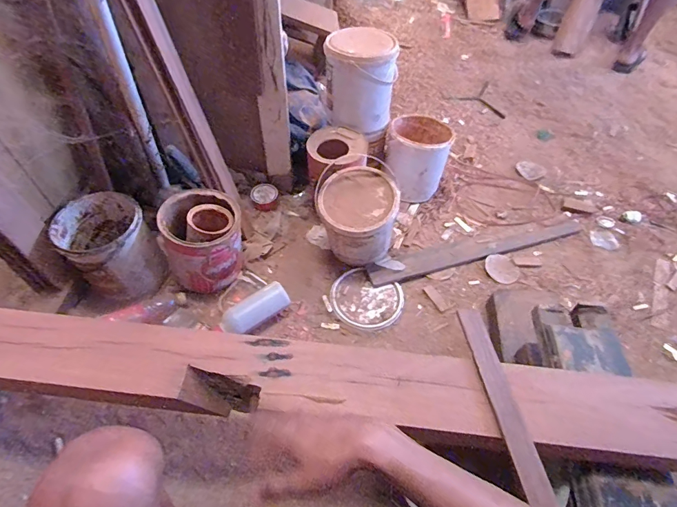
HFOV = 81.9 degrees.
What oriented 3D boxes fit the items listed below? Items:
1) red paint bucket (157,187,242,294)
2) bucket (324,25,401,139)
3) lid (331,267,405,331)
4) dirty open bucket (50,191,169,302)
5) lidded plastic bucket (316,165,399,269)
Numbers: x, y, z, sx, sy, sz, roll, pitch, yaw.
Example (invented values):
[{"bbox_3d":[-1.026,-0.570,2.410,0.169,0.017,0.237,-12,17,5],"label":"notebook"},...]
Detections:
[{"bbox_3d":[-0.322,-0.028,0.937,0.180,0.203,0.165,1,52,-1],"label":"red paint bucket"},{"bbox_3d":[0.058,-0.446,1.014,0.177,0.206,0.169,5,52,1],"label":"bucket"},{"bbox_3d":[0.067,0.114,0.965,0.173,0.018,0.148,24,55,15],"label":"lid"},{"bbox_3d":[-0.525,-0.016,0.911,0.168,0.183,0.191,-32,60,-24],"label":"dirty open bucket"},{"bbox_3d":[0.047,-0.075,0.971,0.177,0.202,0.180,1,52,-1],"label":"lidded plastic bucket"}]

